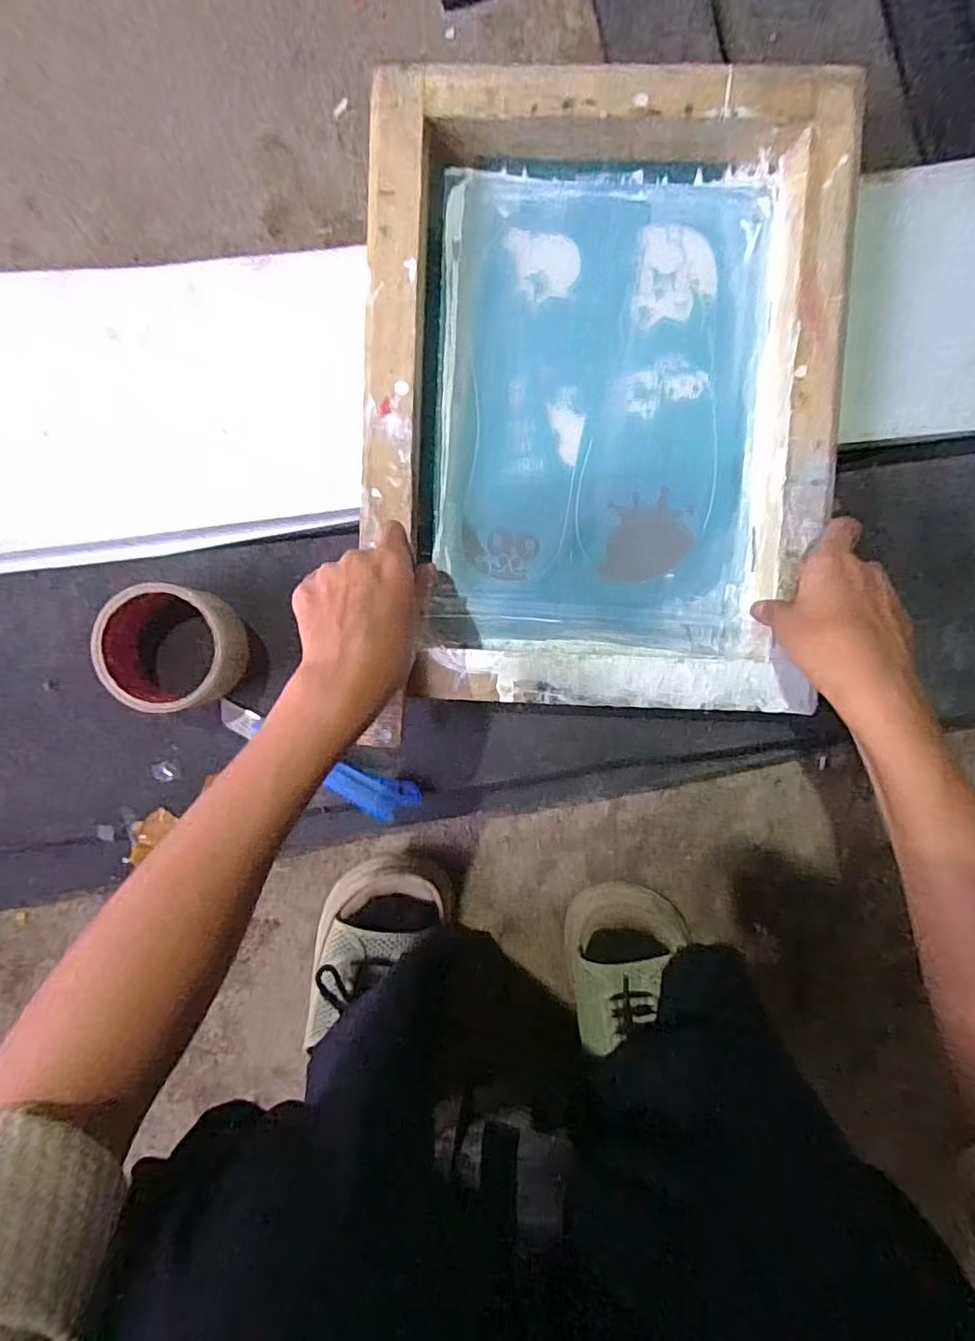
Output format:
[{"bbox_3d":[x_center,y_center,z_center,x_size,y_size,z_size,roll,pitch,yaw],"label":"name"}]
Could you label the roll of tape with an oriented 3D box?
[{"bbox_3d":[-0.225,-0.016,0.423,0.087,0.049,0.083,6,93,-1],"label":"roll of tape"}]

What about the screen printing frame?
[{"bbox_3d":[0.073,-0.182,0.416,0.306,0.052,0.406,2,93,0],"label":"screen printing frame"}]

